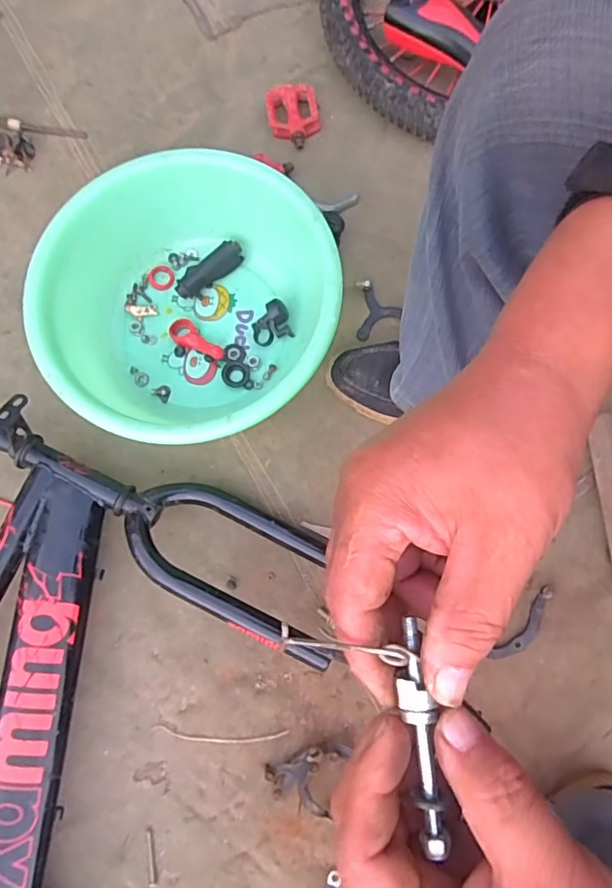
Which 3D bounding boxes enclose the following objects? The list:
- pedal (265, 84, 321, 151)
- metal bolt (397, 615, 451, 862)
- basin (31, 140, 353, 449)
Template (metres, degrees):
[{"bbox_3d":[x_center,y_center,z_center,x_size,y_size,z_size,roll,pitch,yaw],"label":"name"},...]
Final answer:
[{"bbox_3d":[-0.019,-0.481,0.805,0.078,0.028,0.096,0,76,-1],"label":"pedal"},{"bbox_3d":[0.041,0.104,0.196,0.012,0.009,0.078,-6,85,-3],"label":"metal bolt"},{"bbox_3d":[-0.145,-0.171,0.680,0.349,0.134,0.318,-40,80,-10],"label":"basin"}]

